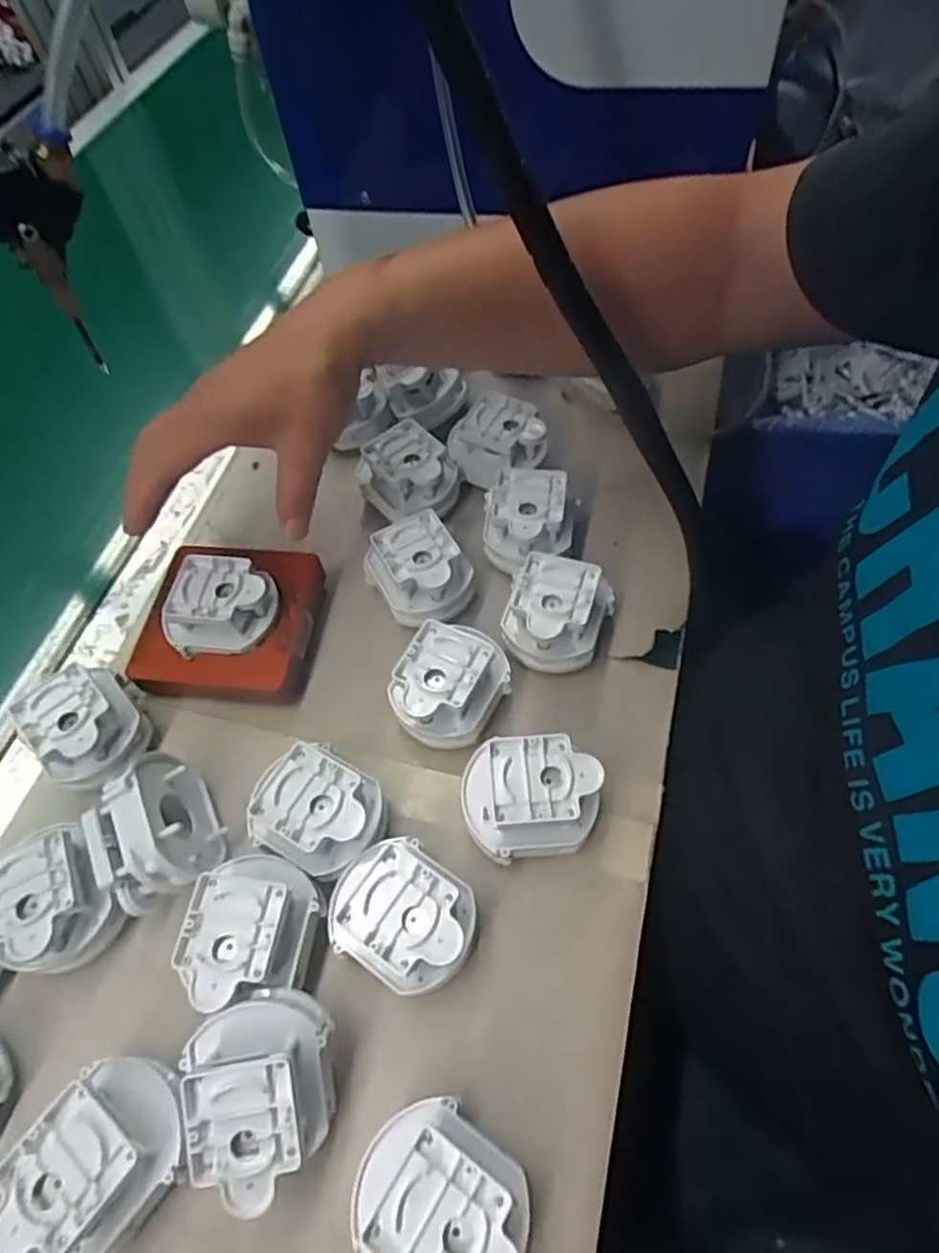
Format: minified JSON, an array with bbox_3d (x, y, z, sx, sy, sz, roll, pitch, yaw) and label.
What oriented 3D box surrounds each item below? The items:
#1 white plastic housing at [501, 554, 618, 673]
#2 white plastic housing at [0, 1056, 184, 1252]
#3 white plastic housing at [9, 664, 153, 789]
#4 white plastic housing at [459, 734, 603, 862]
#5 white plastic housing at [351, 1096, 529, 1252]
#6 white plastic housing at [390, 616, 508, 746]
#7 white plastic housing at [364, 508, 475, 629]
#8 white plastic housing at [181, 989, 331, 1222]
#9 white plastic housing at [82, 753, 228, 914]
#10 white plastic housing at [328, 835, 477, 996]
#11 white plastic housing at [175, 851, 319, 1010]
[{"bbox_3d":[0.053,-0.007,0.425,0.061,0.053,0.069,13,61,13],"label":"white plastic housing"},{"bbox_3d":[-0.156,0.228,0.296,0.056,0.048,0.067,30,67,21],"label":"white plastic housing"},{"bbox_3d":[-0.219,0.059,0.402,0.052,0.052,0.058,-36,62,-15],"label":"white plastic housing"},{"bbox_3d":[0.032,0.089,0.366,0.070,0.052,0.062,-9,59,1],"label":"white plastic housing"},{"bbox_3d":[-0.010,0.233,0.281,0.071,0.050,0.058,34,68,23],"label":"white plastic housing"},{"bbox_3d":[-0.013,0.036,0.403,0.058,0.050,0.066,32,67,22],"label":"white plastic housing"},{"bbox_3d":[-0.029,-0.031,0.445,0.059,0.053,0.069,-28,60,-11],"label":"white plastic housing"},{"bbox_3d":[-0.092,0.200,0.298,0.063,0.043,0.075,0,83,-2],"label":"white plastic housing"},{"bbox_3d":[-0.165,0.107,0.362,0.054,0.063,0.068,-29,61,-11],"label":"white plastic housing"},{"bbox_3d":[-0.031,0.142,0.339,0.070,0.051,0.058,35,68,23],"label":"white plastic housing"},{"bbox_3d":[-0.105,0.151,0.339,0.058,0.050,0.068,7,60,10],"label":"white plastic housing"}]

